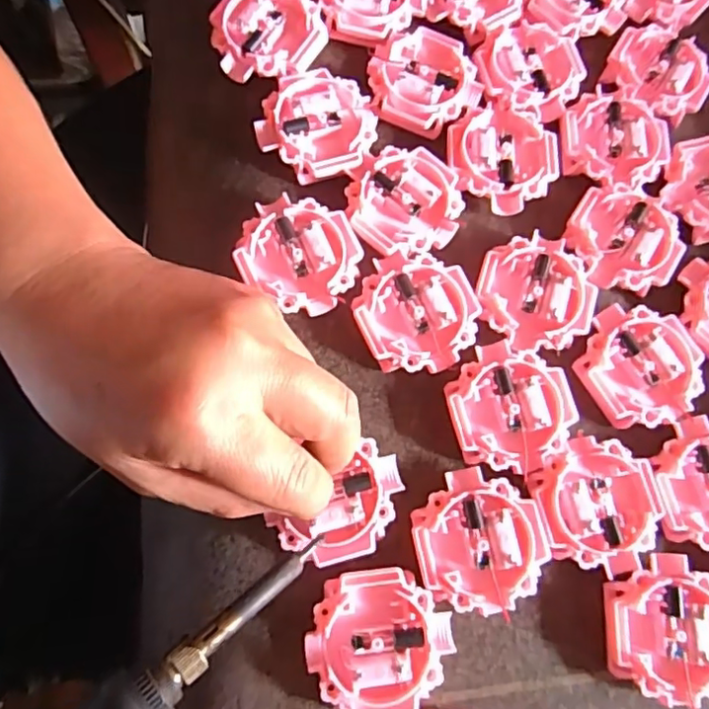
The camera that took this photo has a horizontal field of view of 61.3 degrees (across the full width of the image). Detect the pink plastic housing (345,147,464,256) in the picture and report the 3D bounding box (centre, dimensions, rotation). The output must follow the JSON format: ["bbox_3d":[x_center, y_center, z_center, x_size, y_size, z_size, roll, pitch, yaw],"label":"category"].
[{"bbox_3d":[0.024,-0.068,0.277,0.048,0.013,0.051,40,75,5],"label":"pink plastic housing"}]

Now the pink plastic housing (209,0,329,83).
[{"bbox_3d":[-0.042,-0.156,0.296,0.054,0.021,0.049,4,75,-5],"label":"pink plastic housing"}]

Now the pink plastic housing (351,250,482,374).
[{"bbox_3d":[0.027,-0.018,0.265,0.051,0.015,0.052,-24,79,-11],"label":"pink plastic housing"}]

